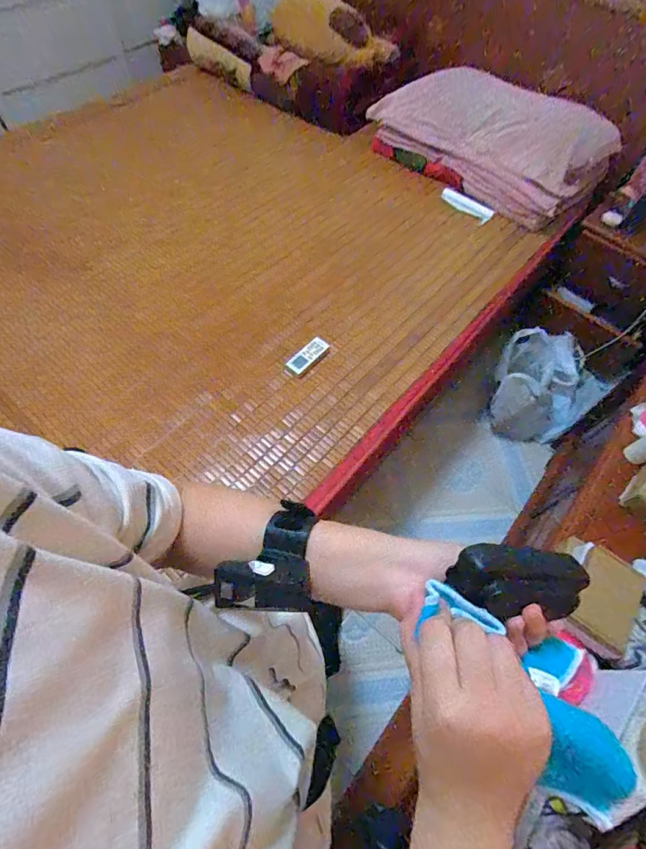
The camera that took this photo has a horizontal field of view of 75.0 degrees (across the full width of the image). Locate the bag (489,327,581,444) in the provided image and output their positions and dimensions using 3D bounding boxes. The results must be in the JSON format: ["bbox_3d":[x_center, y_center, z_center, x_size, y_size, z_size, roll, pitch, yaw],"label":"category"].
[{"bbox_3d":[0.754,-0.143,1.512,0.288,0.250,0.344,15,60,5],"label":"bag"}]

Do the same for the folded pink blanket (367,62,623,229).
[{"bbox_3d":[0.540,-0.982,1.454,0.803,0.281,0.263,38,65,17],"label":"folded pink blanket"}]

